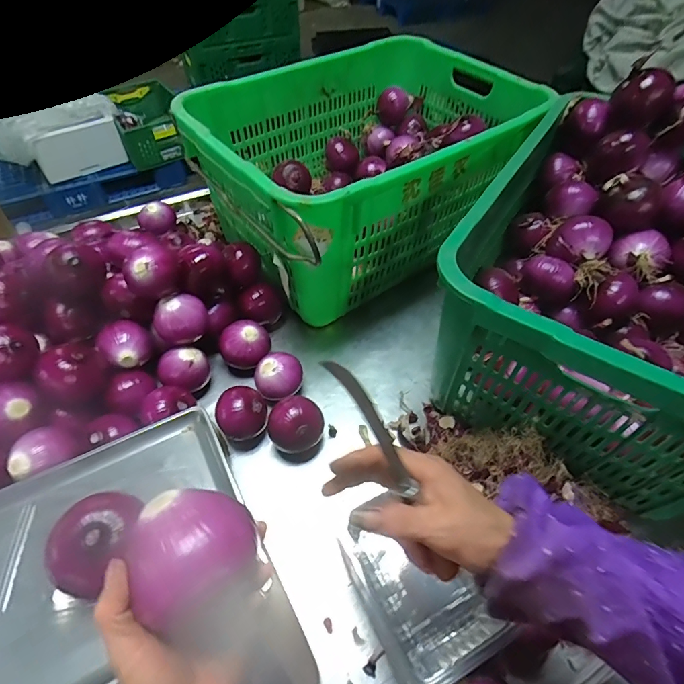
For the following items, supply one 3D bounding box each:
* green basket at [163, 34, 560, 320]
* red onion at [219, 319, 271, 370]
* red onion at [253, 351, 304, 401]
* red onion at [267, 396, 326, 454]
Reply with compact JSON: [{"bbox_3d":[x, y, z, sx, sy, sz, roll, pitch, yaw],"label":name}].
[{"bbox_3d":[0.039,-0.341,0.831,0.574,0.274,0.417,-29,58,-22],"label":"green basket"},{"bbox_3d":[-0.163,0.012,0.719,0.087,0.078,0.071,-15,53,-13],"label":"red onion"},{"bbox_3d":[-0.100,0.065,0.683,0.081,0.064,0.082,-11,52,-10],"label":"red onion"},{"bbox_3d":[-0.069,0.128,0.623,0.073,0.081,0.068,-23,56,-19],"label":"red onion"}]

